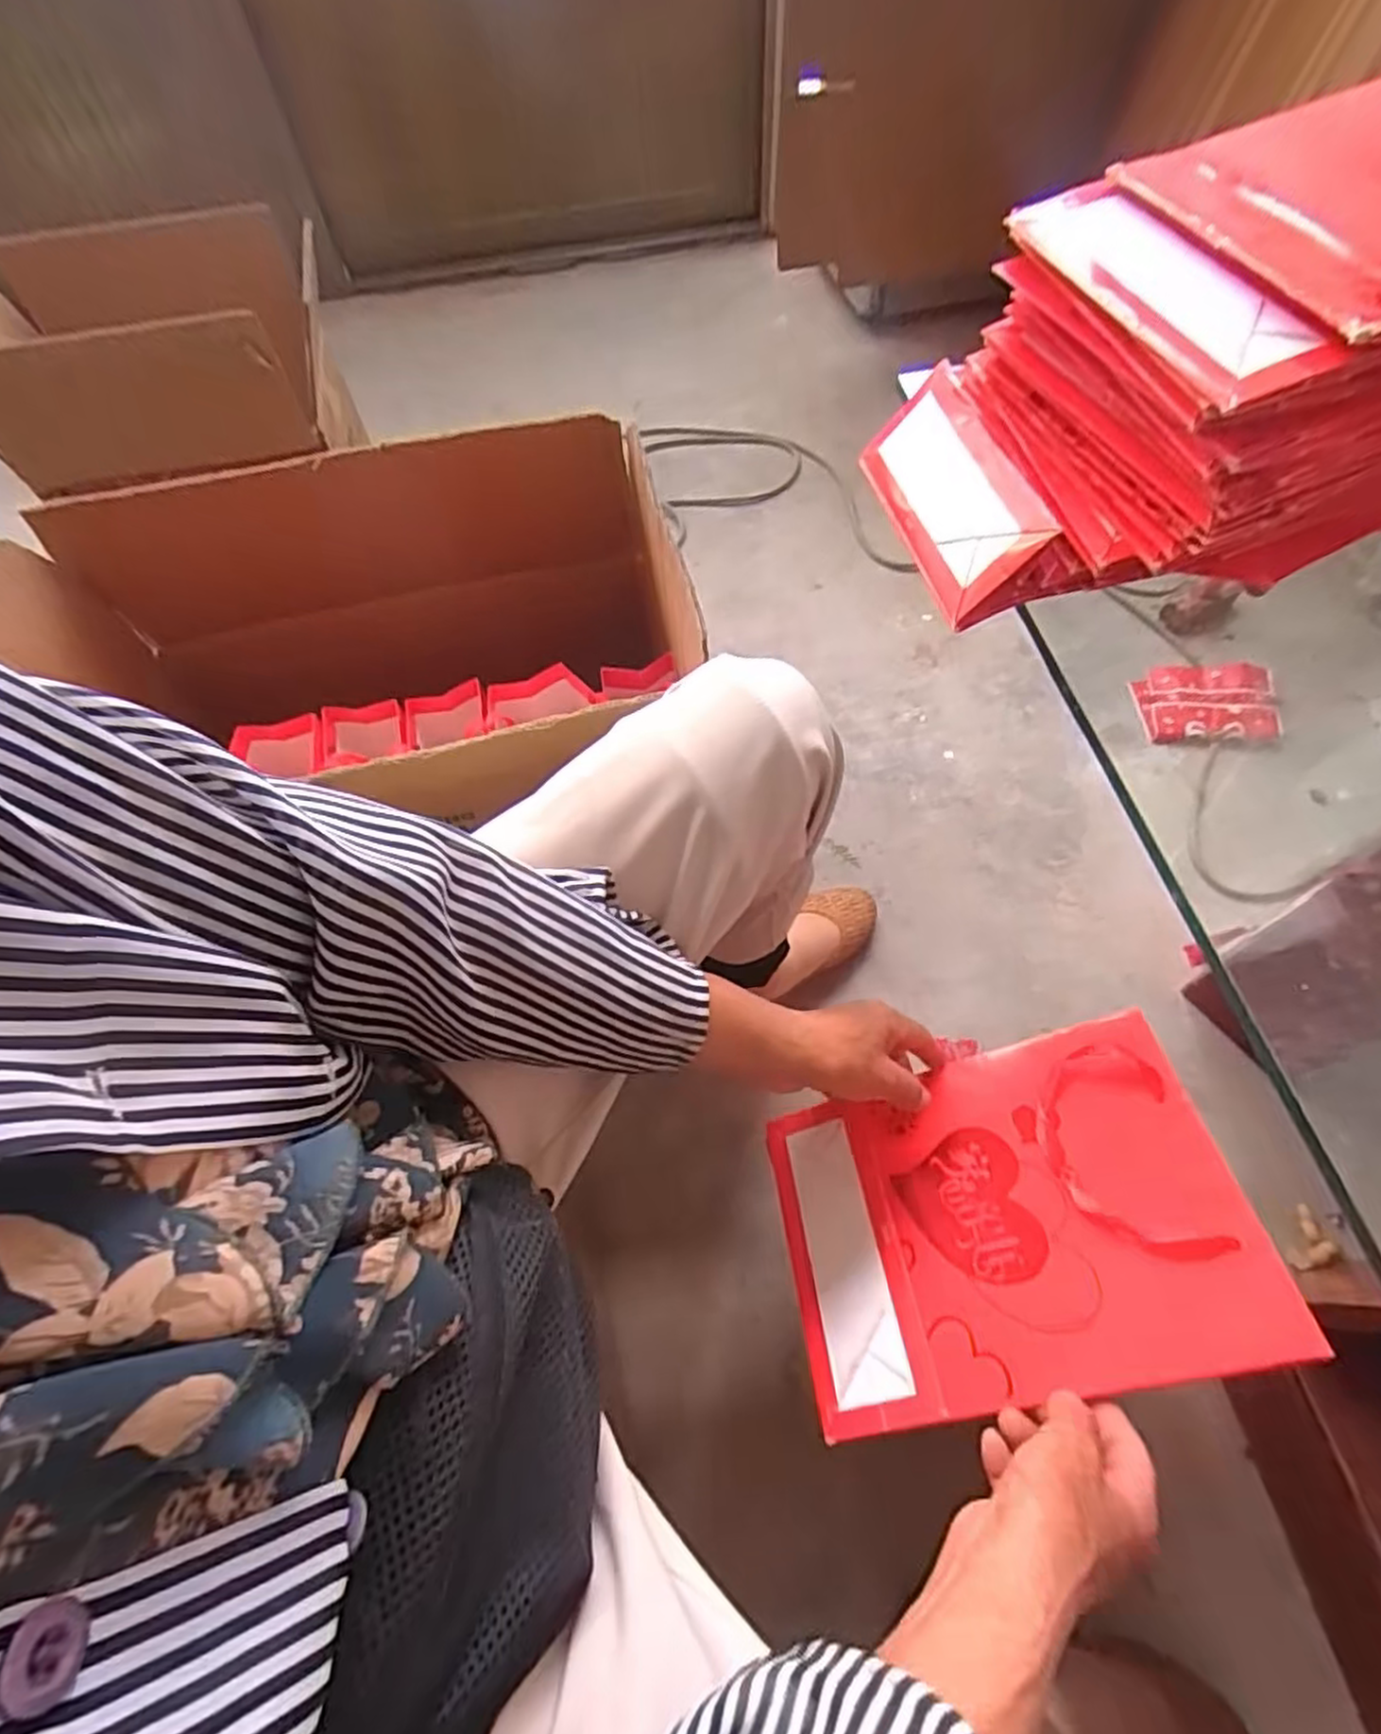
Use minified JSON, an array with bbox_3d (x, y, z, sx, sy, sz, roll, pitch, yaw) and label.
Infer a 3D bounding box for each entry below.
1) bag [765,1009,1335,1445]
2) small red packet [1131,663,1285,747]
[{"bbox_3d":[0.181,0.214,0.451,0.260,0.013,0.184,-23,50,17],"label":"bag"},{"bbox_3d":[0.649,-0.210,0.937,0.150,0.019,0.117,-6,65,16],"label":"small red packet"}]

